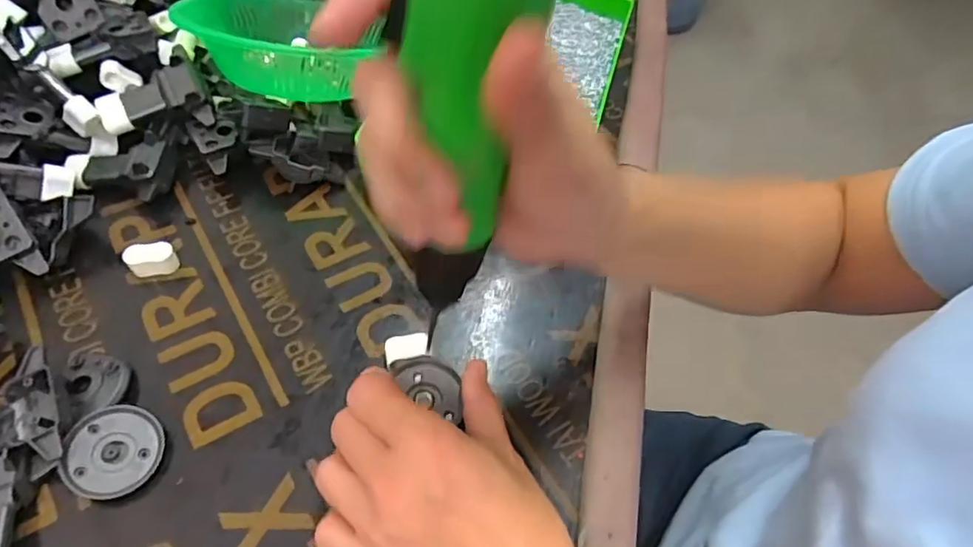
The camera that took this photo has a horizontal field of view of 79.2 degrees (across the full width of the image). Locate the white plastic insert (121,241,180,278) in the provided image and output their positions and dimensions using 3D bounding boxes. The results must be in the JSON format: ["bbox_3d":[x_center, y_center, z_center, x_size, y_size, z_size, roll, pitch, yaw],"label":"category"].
[{"bbox_3d":[-0.197,-0.009,0.346,0.026,0.018,0.012,-14,56,-14],"label":"white plastic insert"}]

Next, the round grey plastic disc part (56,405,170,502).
[{"bbox_3d":[-0.182,0.088,0.288,0.042,0.010,0.042,10,56,-15],"label":"round grey plastic disc part"}]

